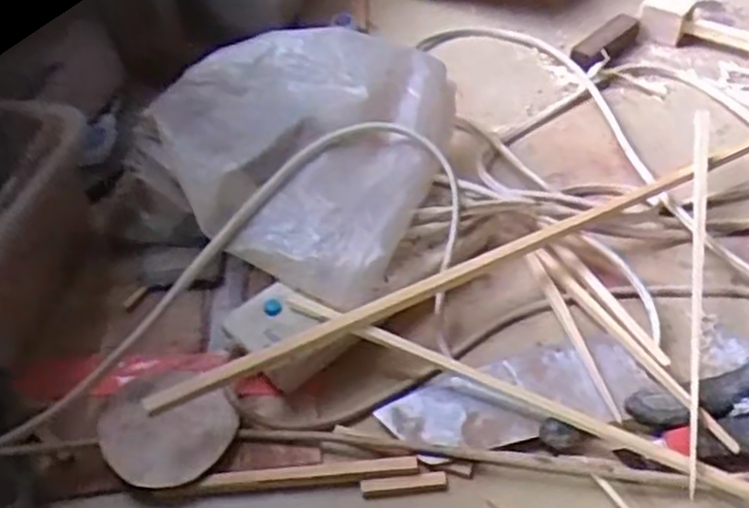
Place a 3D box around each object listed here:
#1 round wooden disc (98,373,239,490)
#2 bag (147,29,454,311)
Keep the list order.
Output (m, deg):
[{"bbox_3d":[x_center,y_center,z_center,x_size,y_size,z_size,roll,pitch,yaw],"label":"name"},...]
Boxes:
[{"bbox_3d":[-0.145,0.121,0.519,0.086,0.012,0.083,5,48,-5],"label":"round wooden disc"},{"bbox_3d":[-0.071,-0.092,0.624,0.242,0.080,0.237,12,49,15],"label":"bag"}]

